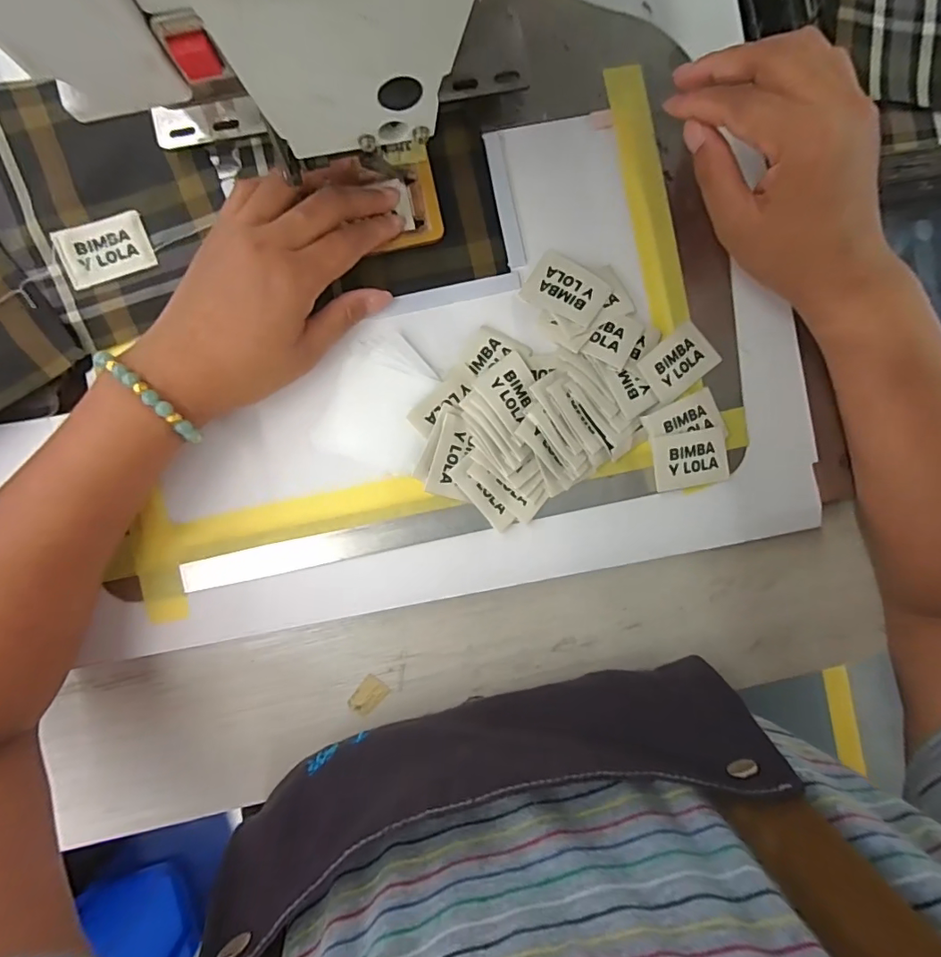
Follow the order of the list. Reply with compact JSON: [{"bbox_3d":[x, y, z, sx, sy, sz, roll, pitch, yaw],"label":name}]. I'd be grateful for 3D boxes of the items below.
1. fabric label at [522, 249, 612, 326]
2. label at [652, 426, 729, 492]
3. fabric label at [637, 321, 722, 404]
[{"bbox_3d":[0.059,-0.116,0.303,0.049,0.007,0.034,33,84,14],"label":"fabric label"},{"bbox_3d":[0.137,-0.012,0.306,0.049,0.004,0.033,-9,96,-12],"label":"label"},{"bbox_3d":[0.129,-0.072,0.307,0.047,0.004,0.031,-37,98,-8],"label":"fabric label"}]

